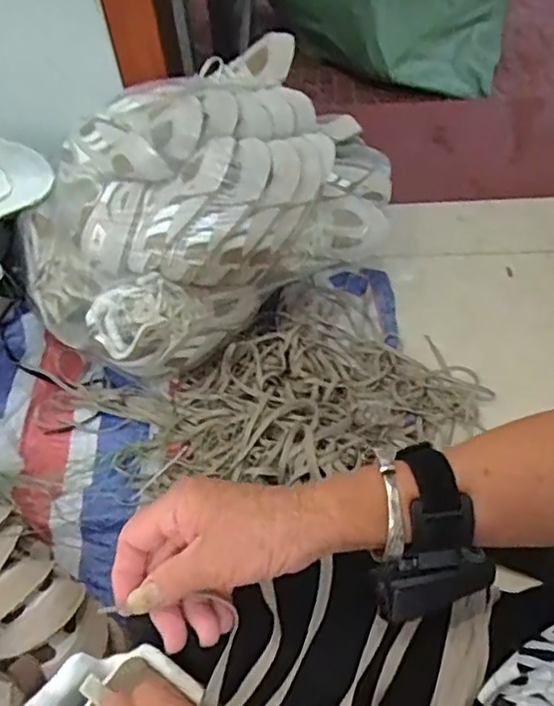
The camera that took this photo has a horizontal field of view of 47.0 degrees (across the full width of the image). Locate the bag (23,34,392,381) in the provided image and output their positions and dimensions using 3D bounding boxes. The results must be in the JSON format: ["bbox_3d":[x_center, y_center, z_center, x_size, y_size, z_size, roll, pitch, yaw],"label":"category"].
[{"bbox_3d":[-0.093,-0.238,0.964,0.590,0.257,0.314,-30,57,-17],"label":"bag"}]

